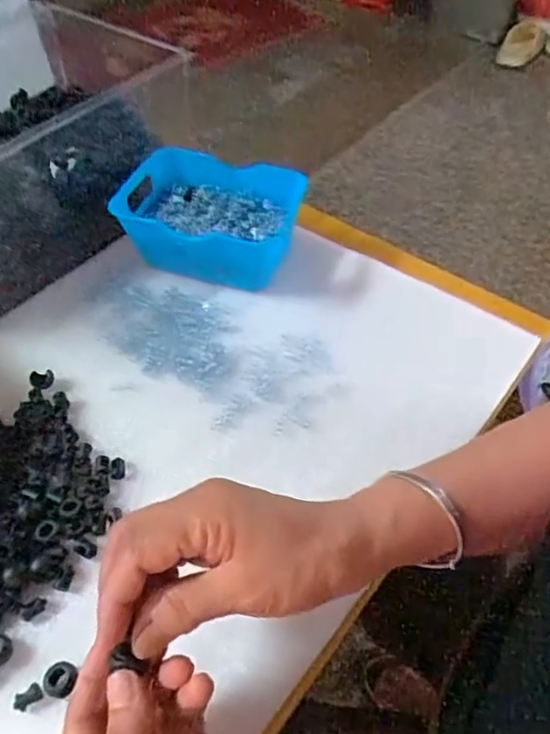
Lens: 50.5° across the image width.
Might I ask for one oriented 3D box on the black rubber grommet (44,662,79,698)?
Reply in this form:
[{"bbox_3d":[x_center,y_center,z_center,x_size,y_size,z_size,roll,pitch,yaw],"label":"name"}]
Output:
[{"bbox_3d":[-0.120,0.175,0.327,0.017,0.008,0.017,10,52,10],"label":"black rubber grommet"}]

